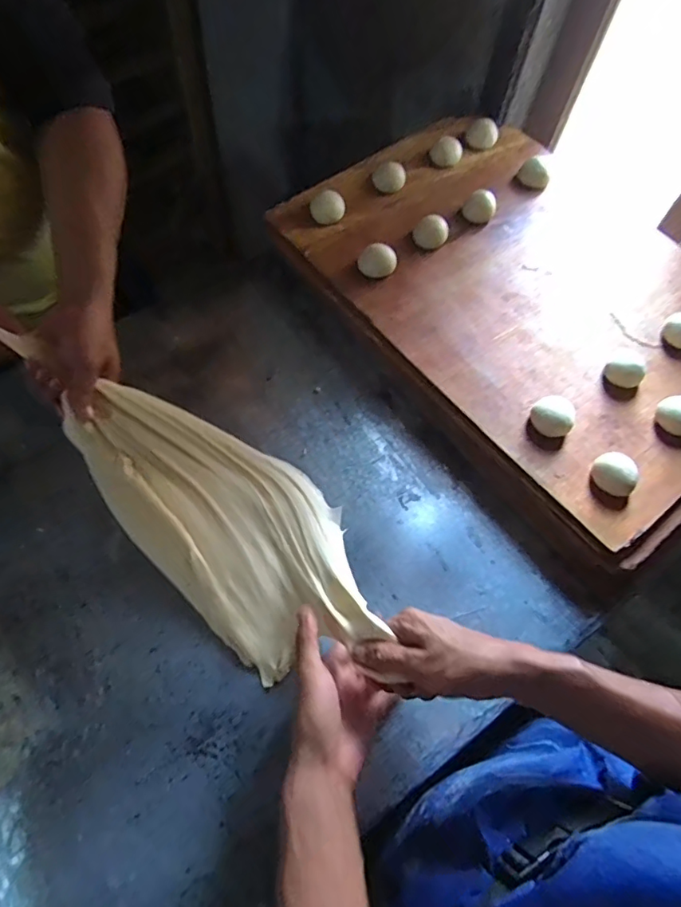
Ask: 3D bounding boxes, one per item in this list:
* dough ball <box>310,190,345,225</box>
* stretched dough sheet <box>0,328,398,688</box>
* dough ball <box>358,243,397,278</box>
[{"bbox_3d":[-0.016,-0.317,0.679,0.043,0.024,0.042,1,64,-2],"label":"dough ball"},{"bbox_3d":[-0.121,0.051,0.523,0.372,0.088,0.169,39,71,15],"label":"stretched dough sheet"},{"bbox_3d":[0.046,-0.236,0.645,0.046,0.028,0.035,7,64,1],"label":"dough ball"}]

